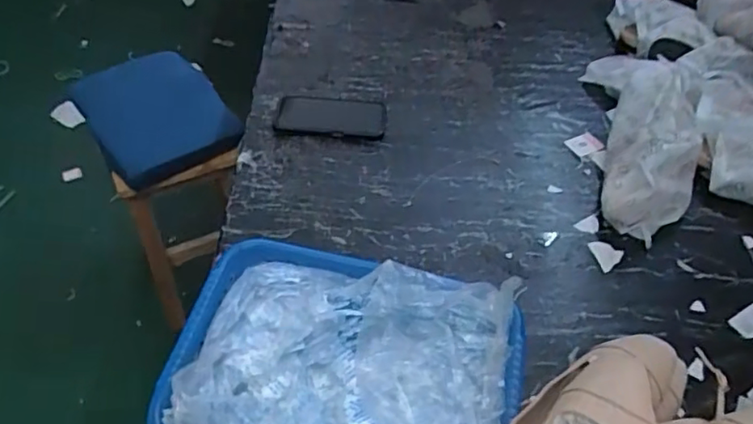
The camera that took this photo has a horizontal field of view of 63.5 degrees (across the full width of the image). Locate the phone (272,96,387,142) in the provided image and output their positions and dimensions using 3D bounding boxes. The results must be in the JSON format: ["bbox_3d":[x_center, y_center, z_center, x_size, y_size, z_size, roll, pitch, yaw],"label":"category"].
[{"bbox_3d":[-0.071,-0.151,0.962,0.169,0.010,0.095,2,48,-2],"label":"phone"}]

